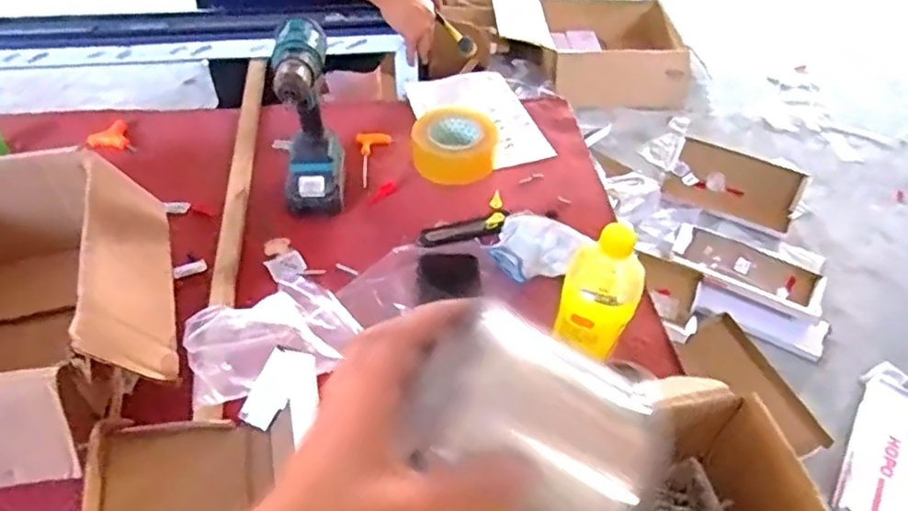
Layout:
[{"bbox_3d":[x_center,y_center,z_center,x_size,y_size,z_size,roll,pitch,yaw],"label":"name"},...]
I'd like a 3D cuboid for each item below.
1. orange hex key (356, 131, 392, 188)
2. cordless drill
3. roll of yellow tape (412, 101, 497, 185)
[{"bbox_3d":[-0.120,-0.148,0.971,0.051,0.011,0.122,-4,48,-5],"label":"orange hex key"},{"bbox_3d":[-0.189,-0.157,0.819,0.072,0.236,0.140,-2,48,-3],"label":"cordless drill"},{"bbox_3d":[0.000,-0.167,0.971,0.129,0.056,0.136,2,48,0],"label":"roll of yellow tape"}]

